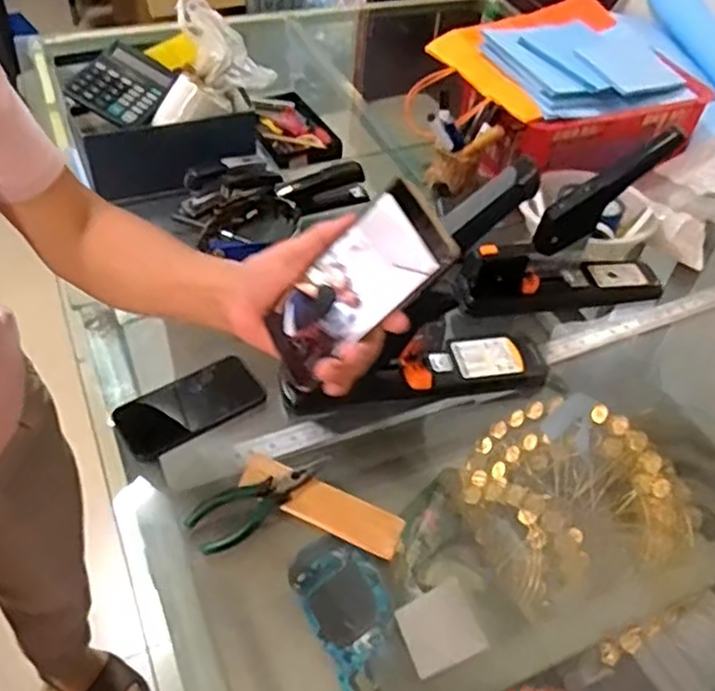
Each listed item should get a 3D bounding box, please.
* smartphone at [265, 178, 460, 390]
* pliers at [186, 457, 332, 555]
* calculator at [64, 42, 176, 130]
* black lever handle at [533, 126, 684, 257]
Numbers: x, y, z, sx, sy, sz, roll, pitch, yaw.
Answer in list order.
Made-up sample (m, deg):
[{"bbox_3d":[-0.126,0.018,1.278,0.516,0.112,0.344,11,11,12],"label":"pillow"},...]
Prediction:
[{"bbox_3d":[-0.004,-0.040,0.517,0.010,0.162,0.074,3,50,-56],"label":"smartphone"},{"bbox_3d":[-0.100,0.157,0.723,0.149,0.020,0.059,-26,55,-26],"label":"pliers"},{"bbox_3d":[-0.354,-0.405,1.079,0.117,0.025,0.158,31,52,-11],"label":"calculator"},{"bbox_3d":[0.314,-0.192,0.884,0.063,0.209,0.031,28,29,-44],"label":"black lever handle"}]

